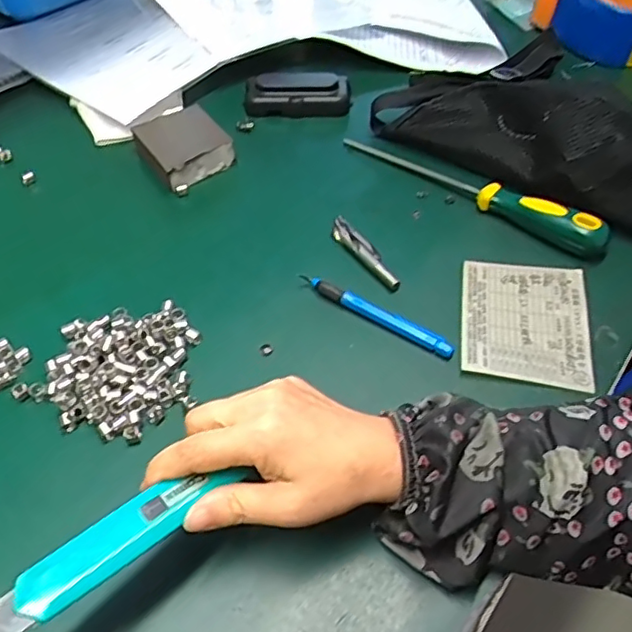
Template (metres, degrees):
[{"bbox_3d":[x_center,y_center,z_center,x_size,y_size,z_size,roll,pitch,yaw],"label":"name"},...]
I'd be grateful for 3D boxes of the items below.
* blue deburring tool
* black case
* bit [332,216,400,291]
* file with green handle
[{"bbox_3d":[0.042,-0.003,0.429,0.122,0.010,0.008,28,58,21],"label":"blue deburring tool"},{"bbox_3d":[-0.019,-0.226,0.612,0.107,0.018,0.057,2,52,4],"label":"black case"},{"bbox_3d":[0.037,-0.052,0.472,0.016,0.012,0.086,-27,56,-18],"label":"bit"},{"bbox_3d":[0.125,-0.112,0.499,0.239,0.034,0.022,36,62,26],"label":"file with green handle"}]

